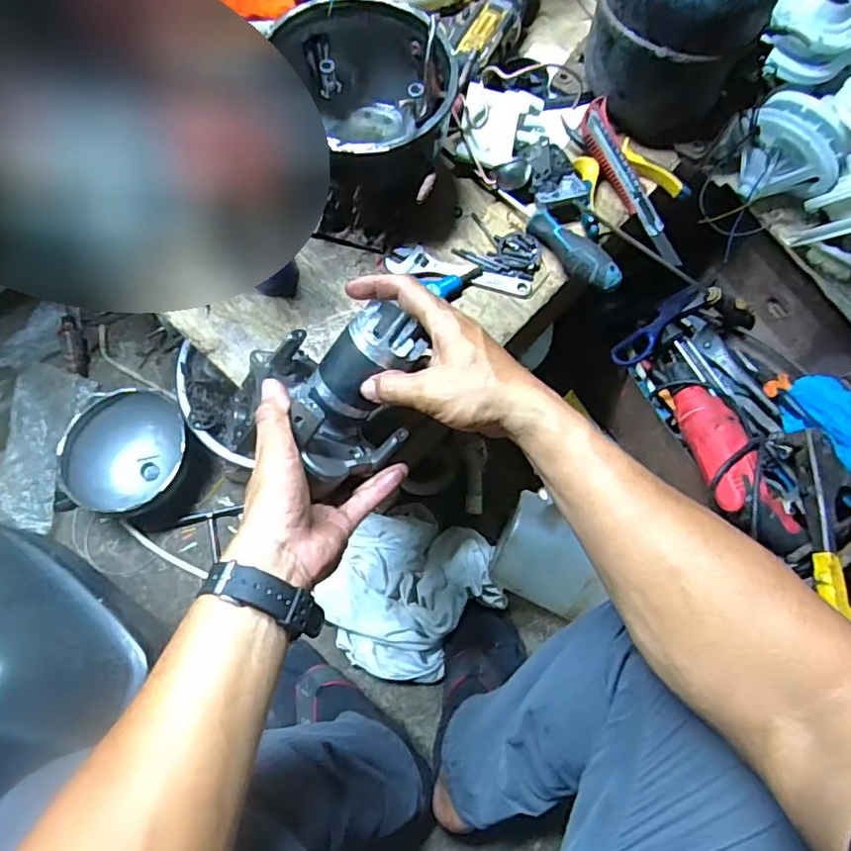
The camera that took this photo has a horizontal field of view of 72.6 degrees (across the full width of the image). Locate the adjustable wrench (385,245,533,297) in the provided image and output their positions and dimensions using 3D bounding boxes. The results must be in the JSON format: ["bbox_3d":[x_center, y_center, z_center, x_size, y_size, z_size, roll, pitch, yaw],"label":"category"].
[{"bbox_3d":[0.035,-0.159,0.589,0.148,0.009,0.032,9,71,2],"label":"adjustable wrench"}]

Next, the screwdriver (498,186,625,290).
[{"bbox_3d":[0.134,-0.191,0.588,0.028,0.033,0.158,-37,75,-13],"label":"screwdriver"}]

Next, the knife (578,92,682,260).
[{"bbox_3d":[0.222,-0.257,0.623,0.037,0.020,0.191,-33,95,-12],"label":"knife"}]

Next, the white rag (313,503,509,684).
[{"bbox_3d":[-0.022,0.213,0.753,0.218,0.070,0.217,29,73,9],"label":"white rag"}]

